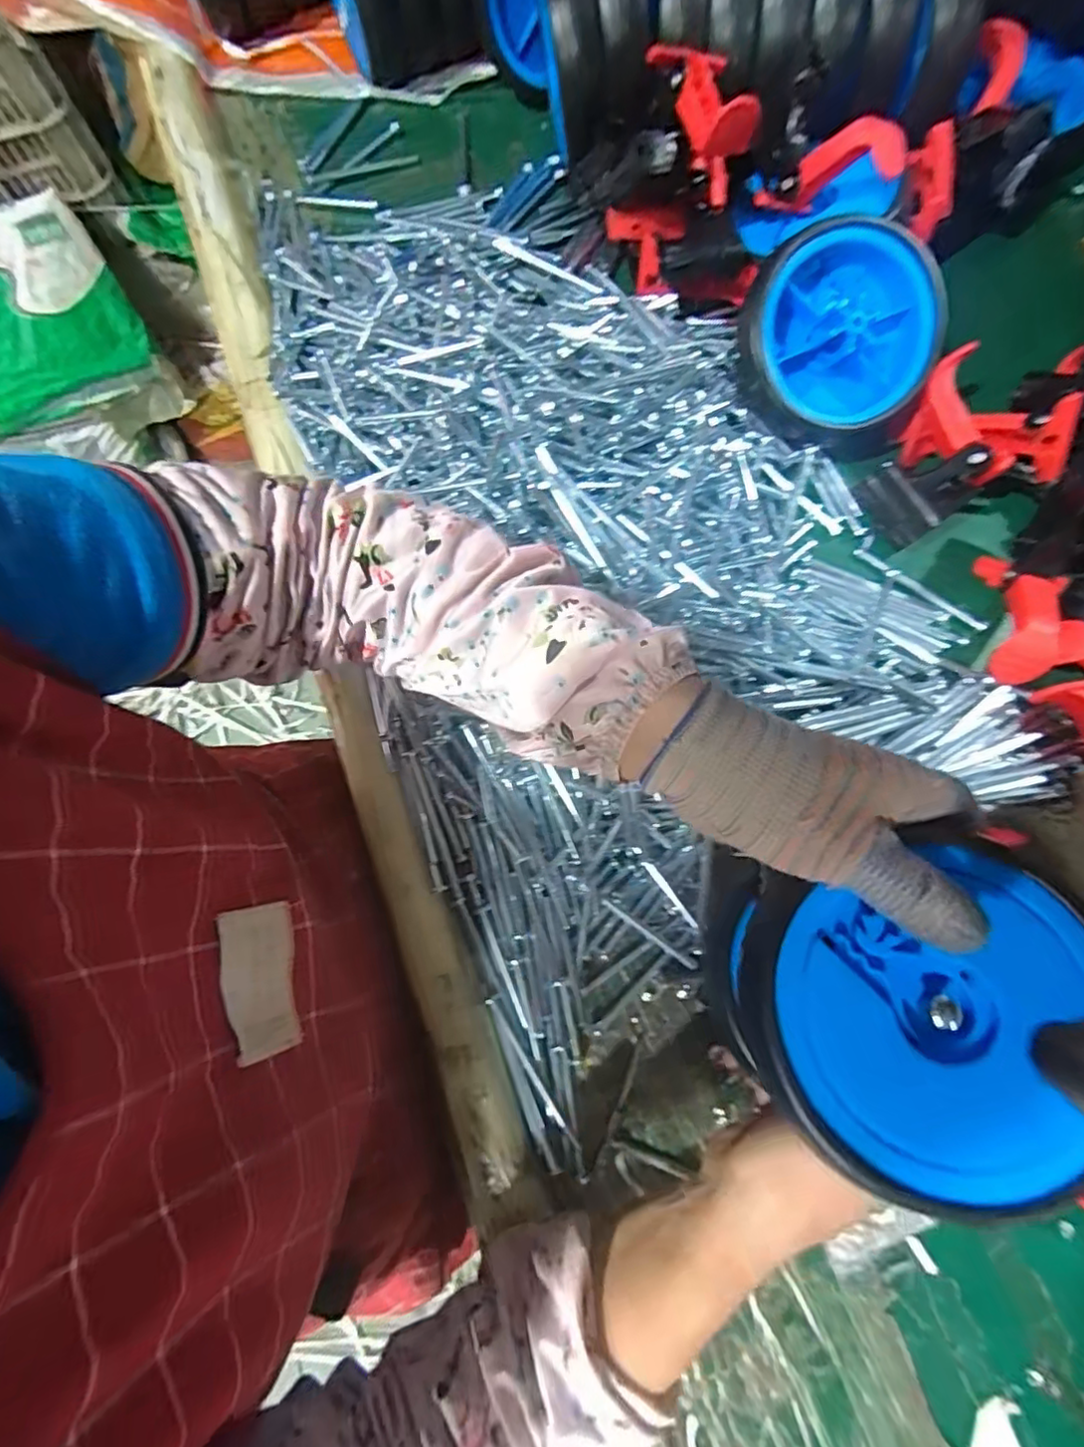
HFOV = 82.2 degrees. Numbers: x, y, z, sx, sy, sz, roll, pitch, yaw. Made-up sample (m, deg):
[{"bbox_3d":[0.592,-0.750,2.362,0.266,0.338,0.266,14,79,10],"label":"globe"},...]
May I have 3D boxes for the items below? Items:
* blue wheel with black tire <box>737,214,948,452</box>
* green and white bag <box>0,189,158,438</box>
[{"bbox_3d":[0.201,-0.262,0.420,0.135,0.050,0.135,3,114,7],"label":"blue wheel with black tire"},{"bbox_3d":[-0.816,-0.619,0.948,0.338,0.057,0.263,-25,116,-13],"label":"green and white bag"}]

